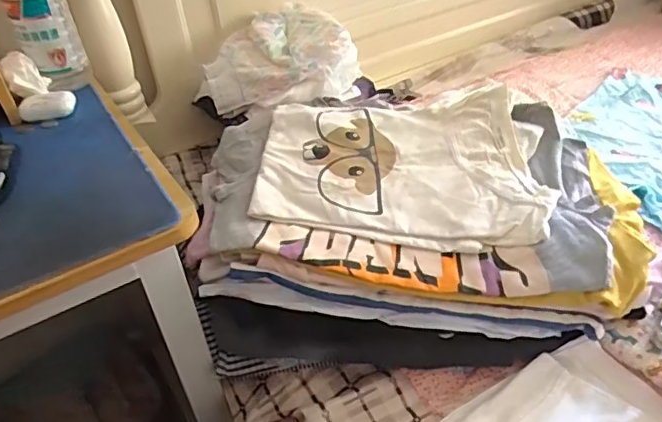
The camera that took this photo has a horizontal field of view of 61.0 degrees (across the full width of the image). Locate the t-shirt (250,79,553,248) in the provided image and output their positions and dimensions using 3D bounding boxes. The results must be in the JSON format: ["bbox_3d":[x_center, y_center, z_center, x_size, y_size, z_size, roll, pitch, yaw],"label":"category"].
[{"bbox_3d":[0.080,-0.061,0.631,0.301,0.046,0.221,2,39,9],"label":"t-shirt"}]

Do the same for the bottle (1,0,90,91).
[{"bbox_3d":[-0.323,-0.216,0.626,0.064,0.164,0.055,-20,41,-18],"label":"bottle"}]

